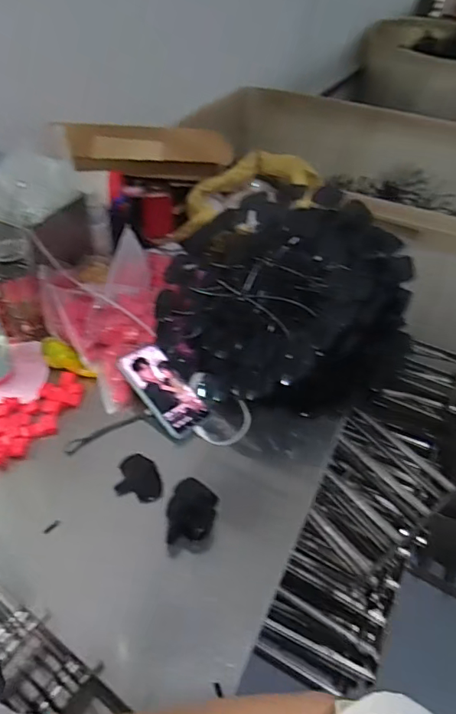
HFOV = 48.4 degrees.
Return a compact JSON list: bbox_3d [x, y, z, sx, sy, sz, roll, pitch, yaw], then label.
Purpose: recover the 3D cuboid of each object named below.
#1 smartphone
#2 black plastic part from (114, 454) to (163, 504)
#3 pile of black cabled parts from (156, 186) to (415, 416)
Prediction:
[{"bbox_3d":[-0.101,0.047,0.791,0.076,0.013,0.160,-29,68,-29],"label":"smartphone"},{"bbox_3d":[-0.123,0.172,0.719,0.061,0.021,0.063,7,45,2],"label":"black plastic part"},{"bbox_3d":[0.080,-0.095,0.840,0.354,0.271,0.284,-8,47,-13],"label":"pile of black cabled parts"}]

